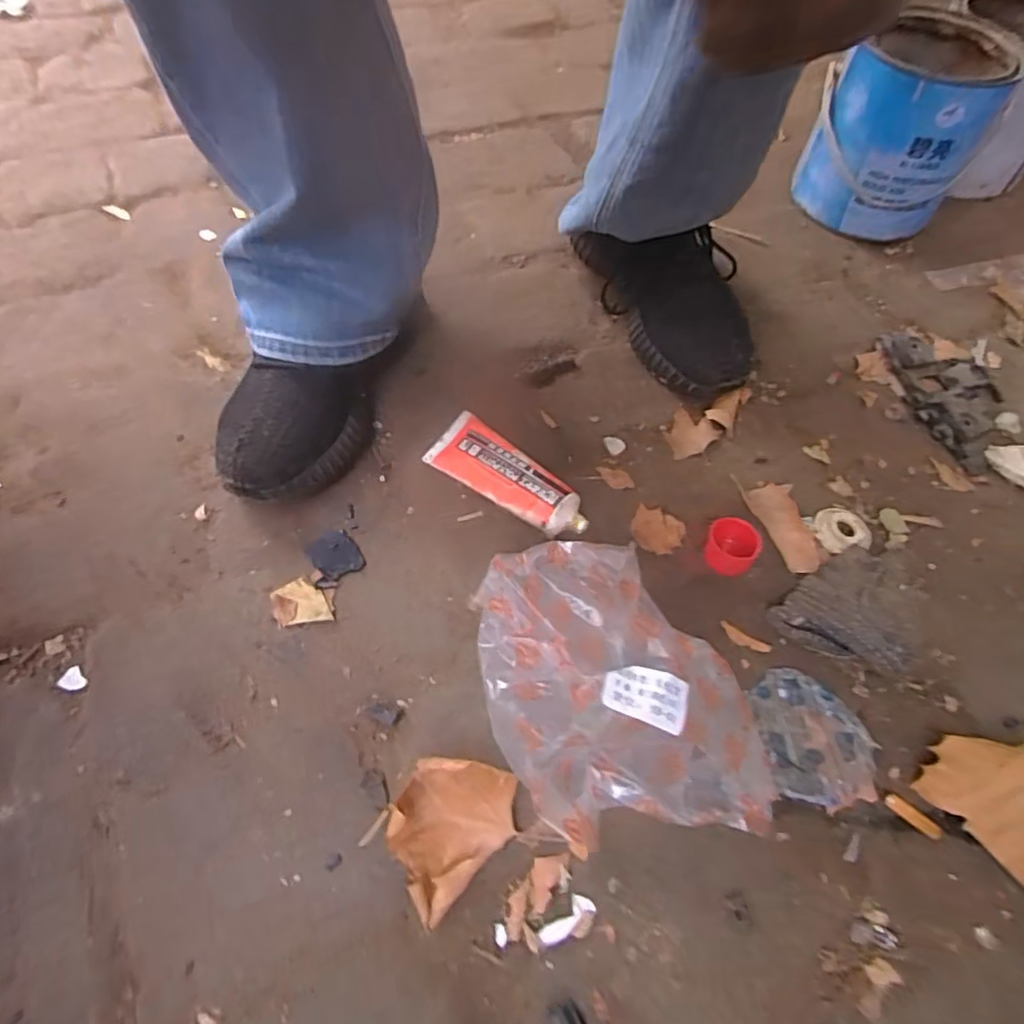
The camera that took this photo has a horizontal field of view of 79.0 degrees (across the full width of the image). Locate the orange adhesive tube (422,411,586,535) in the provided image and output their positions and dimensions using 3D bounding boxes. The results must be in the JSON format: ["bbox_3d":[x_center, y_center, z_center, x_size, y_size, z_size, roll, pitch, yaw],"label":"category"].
[{"bbox_3d":[-0.001,-0.028,0.476,0.135,0.035,0.047,32,63,16],"label":"orange adhesive tube"}]

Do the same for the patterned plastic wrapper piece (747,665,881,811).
[{"bbox_3d":[0.187,0.140,0.390,0.069,0.011,0.083,-12,60,-10],"label":"patterned plastic wrapper piece"}]

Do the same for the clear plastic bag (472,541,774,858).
[{"bbox_3d":[0.062,0.092,0.378,0.155,0.073,0.184,-6,59,-6],"label":"clear plastic bag"}]

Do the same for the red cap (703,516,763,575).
[{"bbox_3d":[0.161,0.025,0.454,0.034,0.025,0.036,1,59,-2],"label":"red cap"}]

